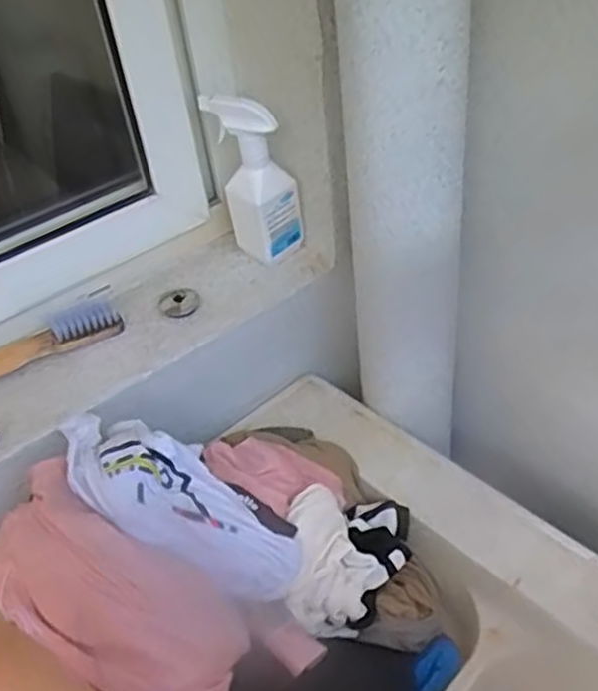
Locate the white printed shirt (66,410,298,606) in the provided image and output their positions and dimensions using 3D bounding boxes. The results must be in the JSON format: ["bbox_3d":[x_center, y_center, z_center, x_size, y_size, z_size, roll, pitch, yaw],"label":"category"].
[{"bbox_3d":[-0.103,0.131,0.614,0.236,0.053,0.091,33,49,4],"label":"white printed shirt"}]

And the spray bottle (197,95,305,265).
[{"bbox_3d":[-0.046,-0.177,0.795,0.074,0.207,0.049,22,48,30],"label":"spray bottle"}]

